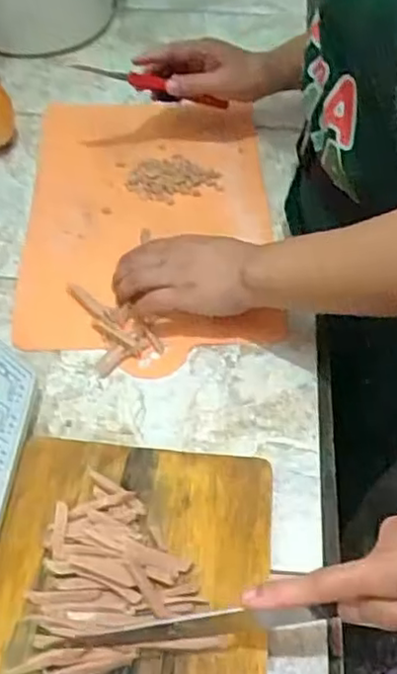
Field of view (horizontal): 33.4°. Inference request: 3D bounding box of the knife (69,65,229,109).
[{"bbox_3d":[-0.047,-0.268,0.705,0.176,0.028,0.009,3,92,-30],"label":"knife"}]

